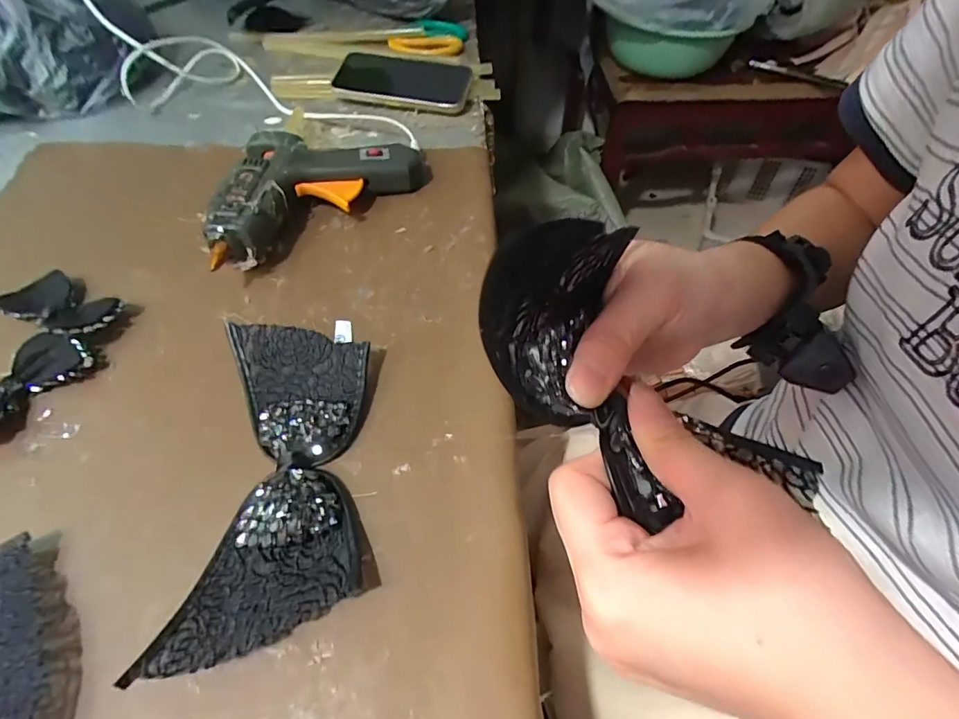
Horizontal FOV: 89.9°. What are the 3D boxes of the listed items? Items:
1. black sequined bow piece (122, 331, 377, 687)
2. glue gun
[{"bbox_3d":[-0.117,0.060,0.285,0.093,0.025,0.202,-5,53,-4],"label":"black sequined bow piece"},{"bbox_3d":[-0.159,-0.161,0.432,0.212,0.048,0.124,-36,61,-24],"label":"glue gun"}]

